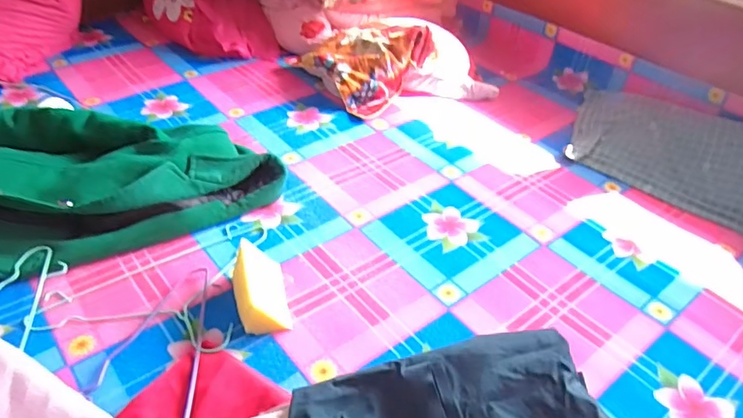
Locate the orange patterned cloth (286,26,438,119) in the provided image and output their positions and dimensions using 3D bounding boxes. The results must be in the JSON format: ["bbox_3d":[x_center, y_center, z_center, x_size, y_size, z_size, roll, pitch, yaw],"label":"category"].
[{"bbox_3d":[-0.015,-0.400,1.381,0.291,0.080,0.309,-38,60,-14],"label":"orange patterned cloth"}]

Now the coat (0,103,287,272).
[{"bbox_3d":[-0.540,-0.038,0.924,0.707,0.110,0.311,2,40,-4],"label":"coat"}]

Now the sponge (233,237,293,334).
[{"bbox_3d":[-0.171,0.119,0.825,0.076,0.059,0.139,-7,41,-14],"label":"sponge"}]

